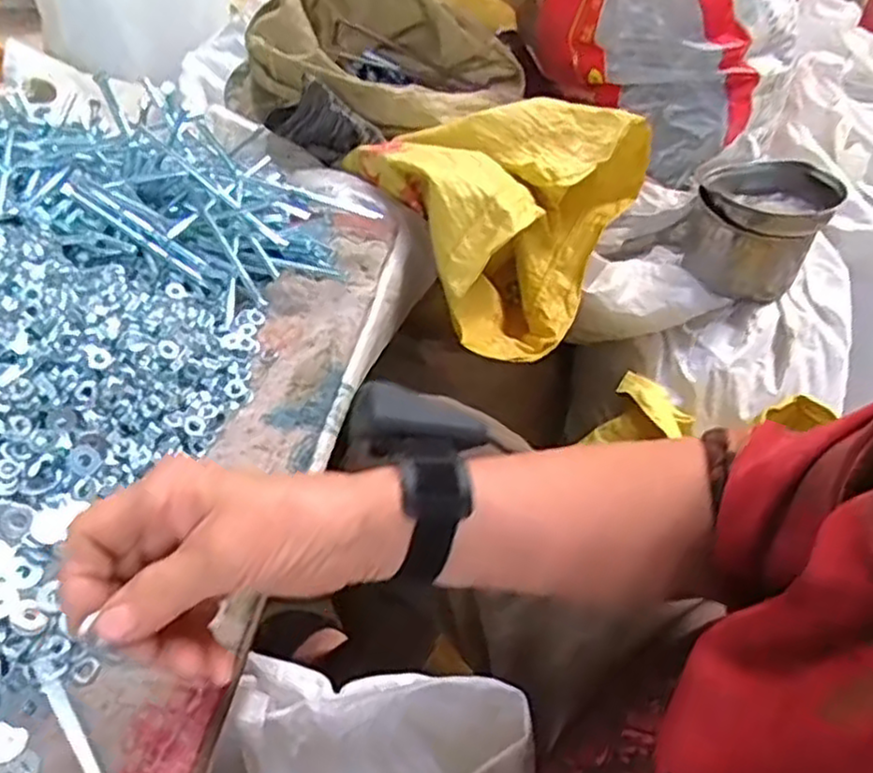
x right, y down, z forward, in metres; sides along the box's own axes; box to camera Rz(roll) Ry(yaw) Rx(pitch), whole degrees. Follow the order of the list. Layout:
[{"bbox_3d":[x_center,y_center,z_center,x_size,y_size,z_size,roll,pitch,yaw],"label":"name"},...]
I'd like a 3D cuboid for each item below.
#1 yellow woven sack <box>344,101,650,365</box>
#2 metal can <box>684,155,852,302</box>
[{"bbox_3d":[0.044,-0.178,0.751,0.246,0.182,0.289,24,49,20],"label":"yellow woven sack"},{"bbox_3d":[0.369,-0.186,0.848,0.135,0.119,0.135,15,47,13],"label":"metal can"}]

